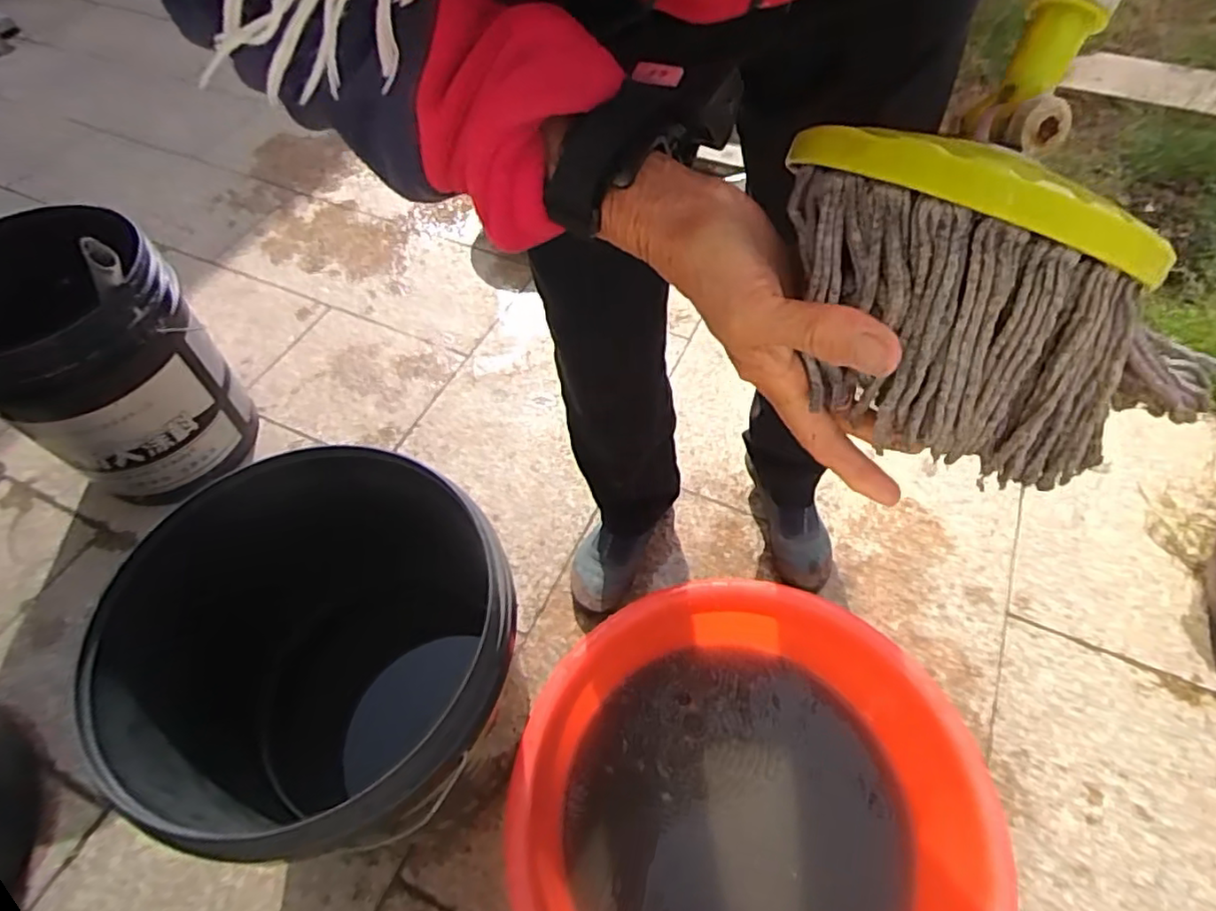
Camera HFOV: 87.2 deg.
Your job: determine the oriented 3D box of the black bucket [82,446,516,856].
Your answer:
[{"bbox_3d":[-0.240,0.247,0.648,0.307,0.402,0.308,0,56,1],"label":"black bucket"}]

